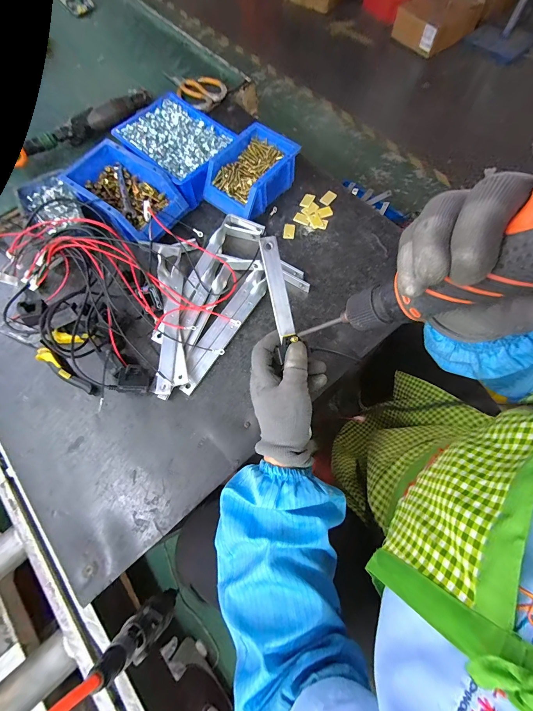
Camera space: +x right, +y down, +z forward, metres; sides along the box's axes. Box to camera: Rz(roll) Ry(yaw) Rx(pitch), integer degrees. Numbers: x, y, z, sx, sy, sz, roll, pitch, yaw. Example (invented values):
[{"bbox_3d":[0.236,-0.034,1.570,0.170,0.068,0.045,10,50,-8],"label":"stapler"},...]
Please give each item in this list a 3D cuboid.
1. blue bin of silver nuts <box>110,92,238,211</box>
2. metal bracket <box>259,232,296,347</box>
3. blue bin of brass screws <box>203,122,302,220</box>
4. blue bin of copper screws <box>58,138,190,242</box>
[{"bbox_3d":[-0.164,-0.386,0.563,0.204,0.061,0.152,39,77,14],"label":"blue bin of silver nuts"},{"bbox_3d":[0.012,-0.080,0.352,0.022,0.005,0.115,-13,98,-2],"label":"metal bracket"},{"bbox_3d":[-0.027,-0.315,0.531,0.118,0.068,0.153,40,78,14],"label":"blue bin of brass screws"},{"bbox_3d":[-0.241,-0.276,0.521,0.205,0.072,0.119,35,76,13],"label":"blue bin of copper screws"}]

